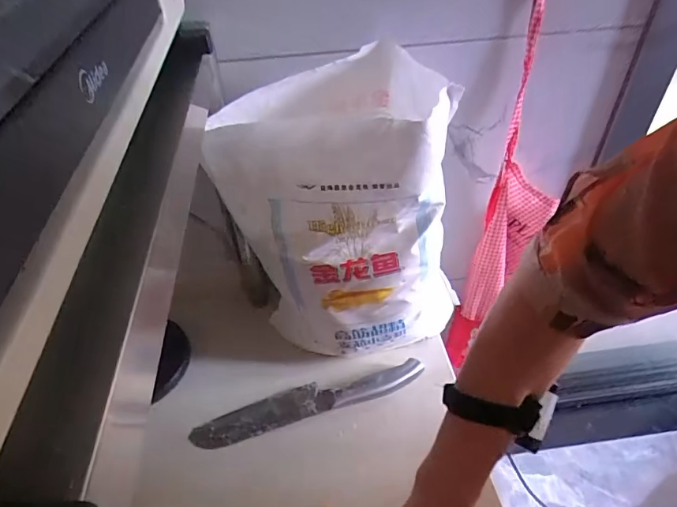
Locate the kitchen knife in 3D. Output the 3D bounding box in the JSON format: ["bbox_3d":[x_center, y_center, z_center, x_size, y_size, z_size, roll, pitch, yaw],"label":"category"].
[{"bbox_3d":[-0.036,0.184,0.577,0.294,0.012,0.045,-14,43,-10],"label":"kitchen knife"}]

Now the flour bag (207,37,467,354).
[{"bbox_3d":[0.015,-0.039,0.560,0.237,0.355,0.192,3,42,6],"label":"flour bag"}]

